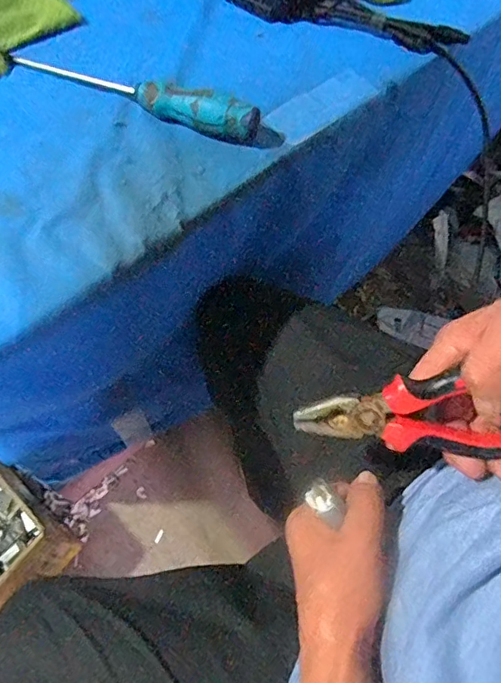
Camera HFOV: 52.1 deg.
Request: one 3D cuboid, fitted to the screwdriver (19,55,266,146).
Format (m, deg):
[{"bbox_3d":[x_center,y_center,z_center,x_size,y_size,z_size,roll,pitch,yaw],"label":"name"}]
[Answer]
[{"bbox_3d":[-0.100,-0.215,0.434,0.227,0.030,0.026,22,63,7],"label":"screwdriver"}]

